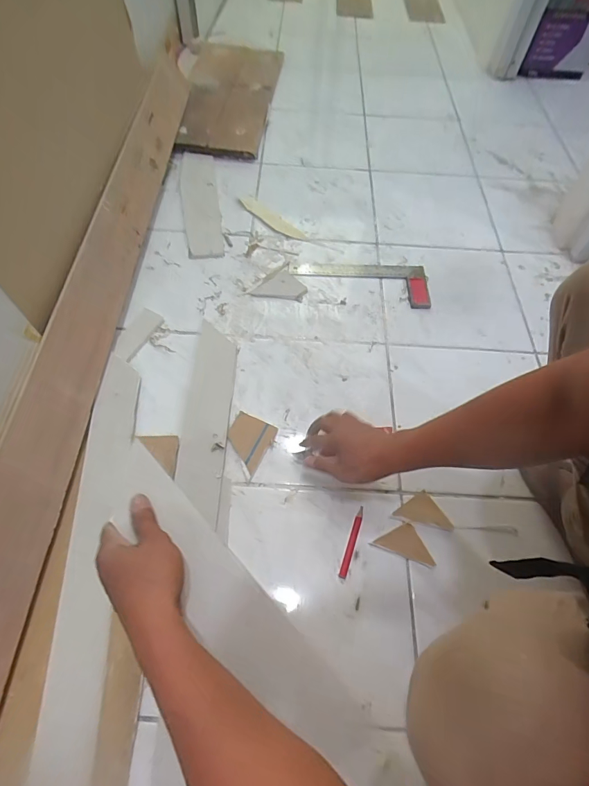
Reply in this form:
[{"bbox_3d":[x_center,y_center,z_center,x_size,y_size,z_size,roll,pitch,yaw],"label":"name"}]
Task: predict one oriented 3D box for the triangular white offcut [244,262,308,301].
[{"bbox_3d":[-0.024,-0.227,0.858,0.094,0.017,0.116,37,64,17],"label":"triangular white offcut"}]

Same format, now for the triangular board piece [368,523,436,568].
[{"bbox_3d":[0.167,0.222,0.611,0.091,0.005,0.047,20,60,7],"label":"triangular board piece"}]

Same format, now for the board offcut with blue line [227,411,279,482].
[{"bbox_3d":[-0.077,0.081,0.674,0.072,0.008,0.094,23,60,10],"label":"board offcut with blue line"}]

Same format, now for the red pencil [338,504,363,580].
[{"bbox_3d":[0.087,0.221,0.607,0.012,0.008,0.104,19,60,7],"label":"red pencil"}]

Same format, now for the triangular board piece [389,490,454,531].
[{"bbox_3d":[0.196,0.195,0.626,0.070,0.005,0.068,-27,65,-19],"label":"triangular board piece"}]

